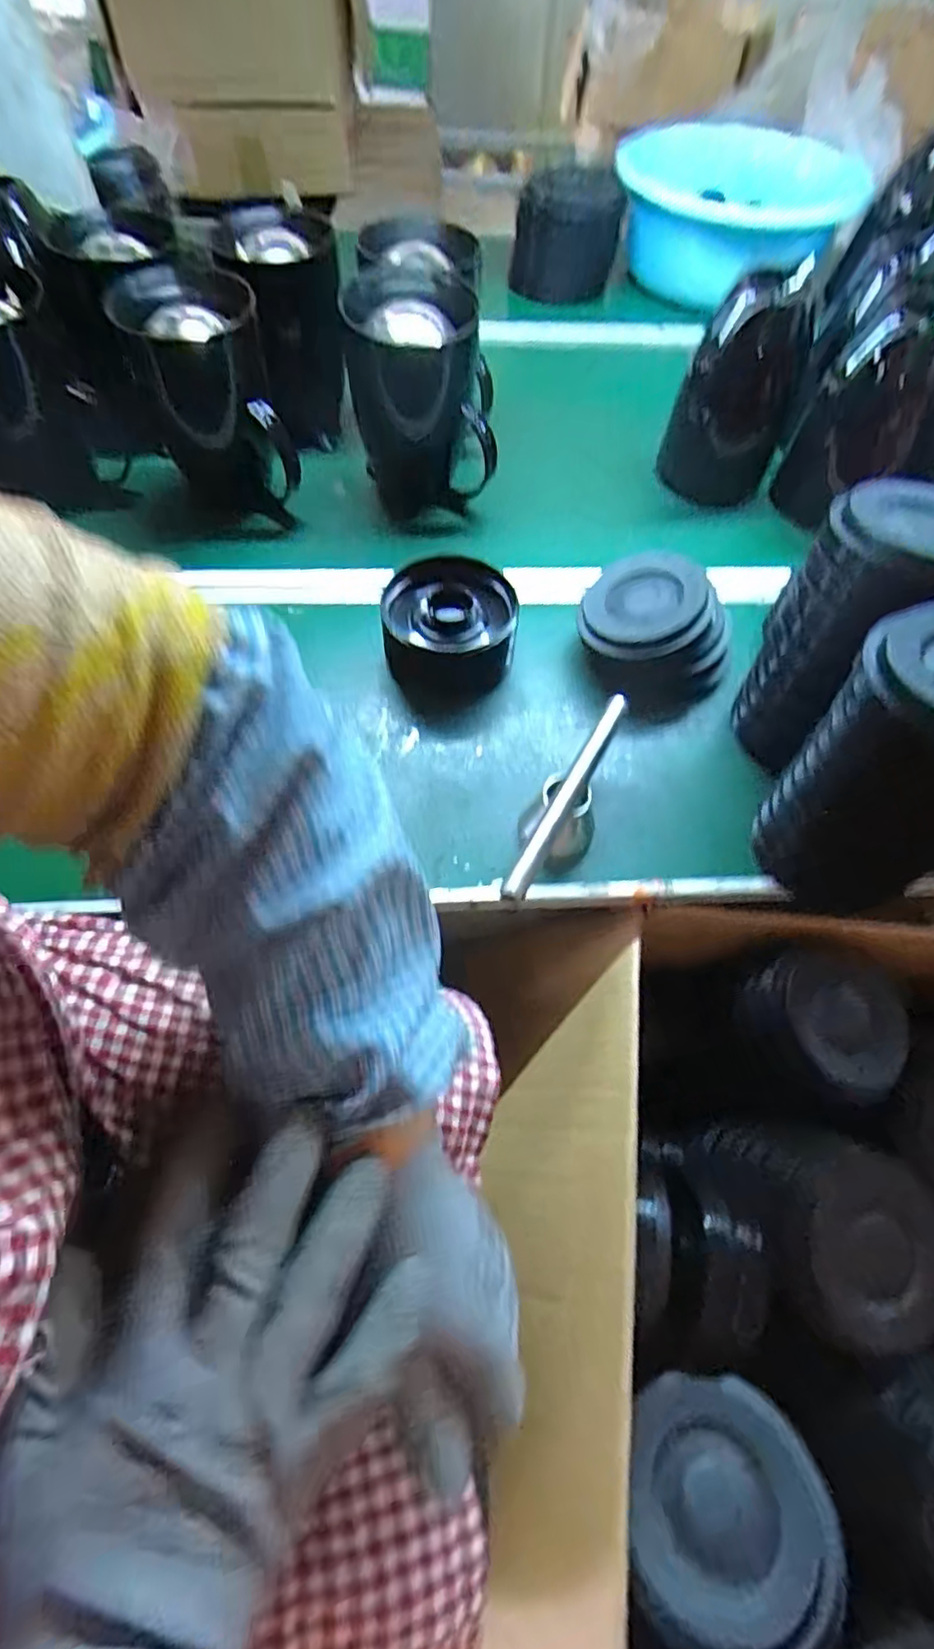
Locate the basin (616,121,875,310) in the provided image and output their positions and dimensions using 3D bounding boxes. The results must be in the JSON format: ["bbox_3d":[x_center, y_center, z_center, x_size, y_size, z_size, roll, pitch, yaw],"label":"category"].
[{"bbox_3d":[0.428,-0.997,1.049,0.358,0.154,0.358,13,60,5],"label":"basin"}]

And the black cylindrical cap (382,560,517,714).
[{"bbox_3d":[-0.017,-0.180,0.598,0.121,0.074,0.120,1,59,-2],"label":"black cylindrical cap"}]

